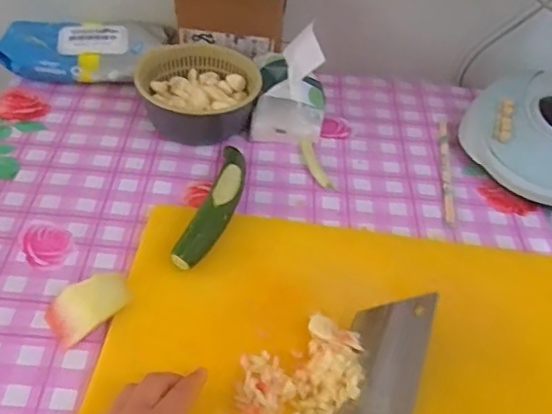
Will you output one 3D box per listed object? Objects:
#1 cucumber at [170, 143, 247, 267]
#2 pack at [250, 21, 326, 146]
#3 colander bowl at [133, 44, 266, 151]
[{"bbox_3d":[-0.064,-0.008,0.648,0.046,0.045,0.206,13,45,7],"label":"cucumber"},{"bbox_3d":[0.020,-0.158,0.749,0.089,0.130,0.102,7,45,1],"label":"pack"},{"bbox_3d":[-0.101,-0.150,0.767,0.153,0.072,0.129,1,45,-6],"label":"colander bowl"}]

